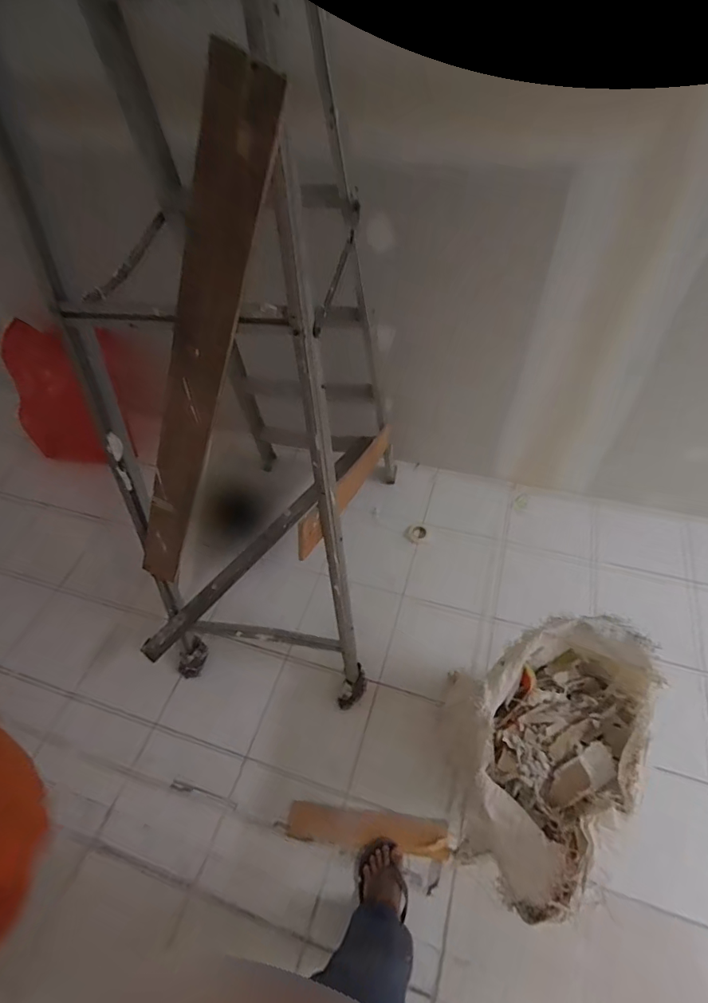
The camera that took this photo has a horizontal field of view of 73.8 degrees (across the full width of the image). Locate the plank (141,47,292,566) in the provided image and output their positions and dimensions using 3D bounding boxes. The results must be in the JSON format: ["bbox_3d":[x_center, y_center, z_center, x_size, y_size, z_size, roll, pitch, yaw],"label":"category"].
[{"bbox_3d":[-0.278,-0.132,0.791,0.075,0.945,0.041,4,51,-26],"label":"plank"}]

